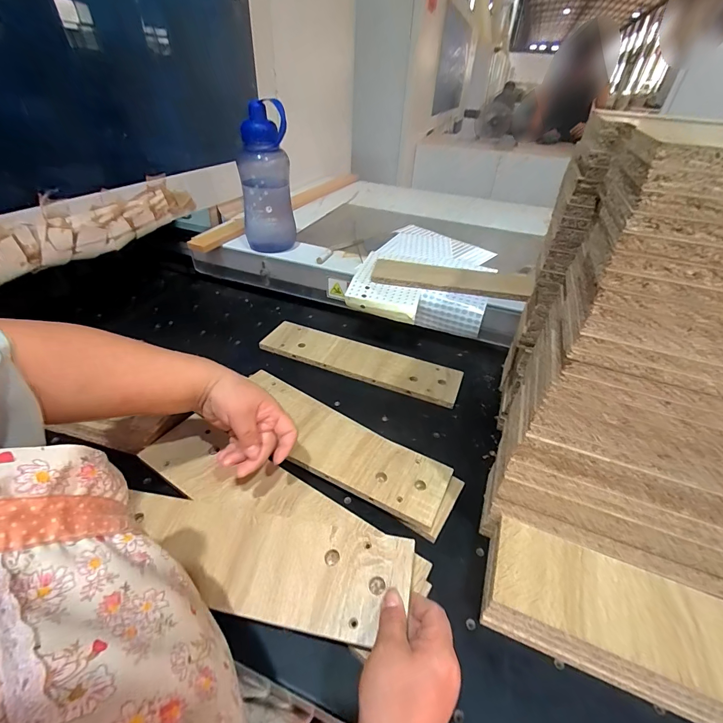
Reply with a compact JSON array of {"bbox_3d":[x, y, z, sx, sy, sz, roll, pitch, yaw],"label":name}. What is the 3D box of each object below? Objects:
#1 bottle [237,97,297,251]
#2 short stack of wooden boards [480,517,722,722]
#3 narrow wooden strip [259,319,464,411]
[{"bbox_3d":[-0.196,-0.360,0.758,0.105,0.273,0.083,1,38,-3],"label":"bottle"},{"bbox_3d":[0.307,0.266,0.332,0.374,0.045,0.096,17,40,16],"label":"short stack of wooden boards"},{"bbox_3d":[-0.003,-0.005,0.680,0.369,0.019,0.097,16,40,16],"label":"narrow wooden strip"}]

